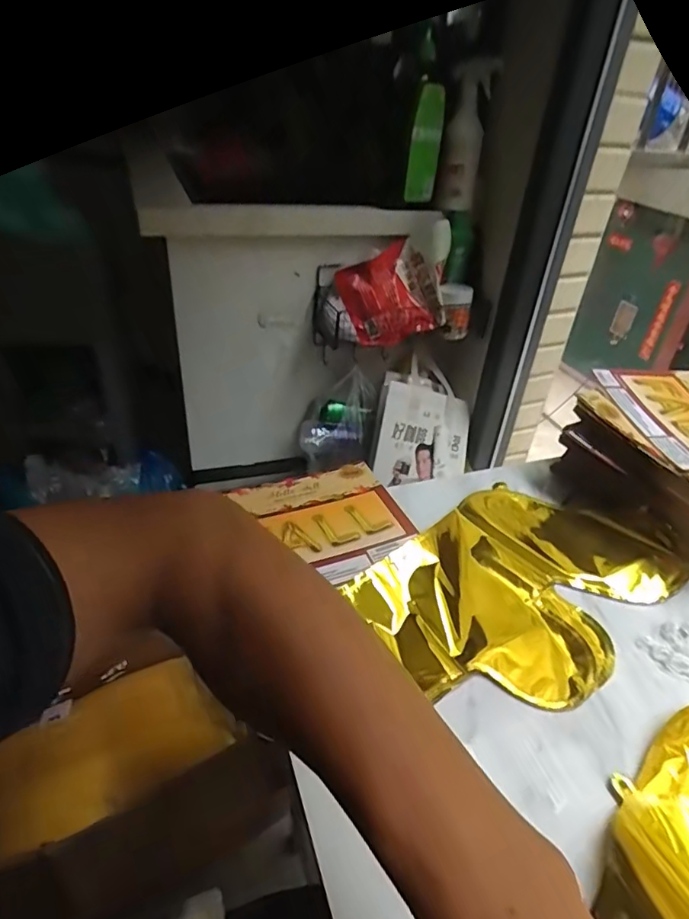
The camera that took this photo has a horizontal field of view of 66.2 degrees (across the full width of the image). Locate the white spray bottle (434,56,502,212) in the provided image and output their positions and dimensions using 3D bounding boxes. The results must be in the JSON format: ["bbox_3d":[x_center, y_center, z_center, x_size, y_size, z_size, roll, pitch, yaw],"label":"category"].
[{"bbox_3d":[0.206,-0.550,0.903,0.064,0.214,0.066,15,37,12],"label":"white spray bottle"}]

